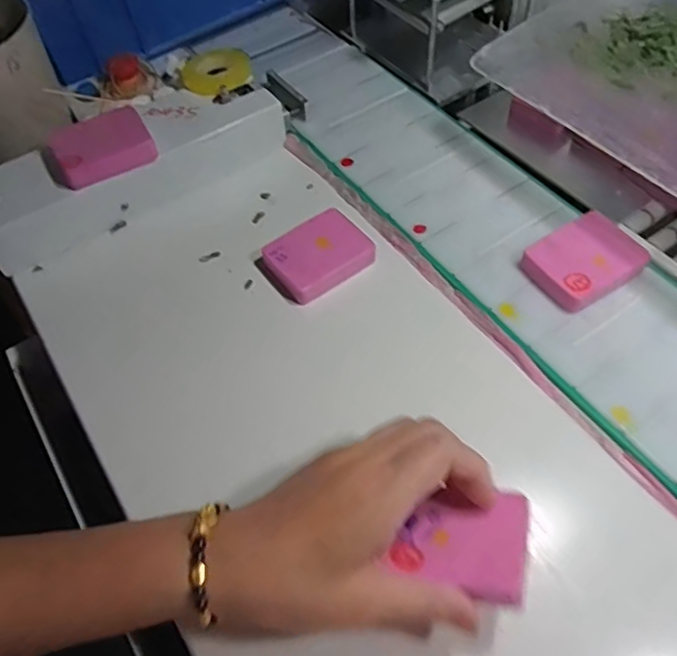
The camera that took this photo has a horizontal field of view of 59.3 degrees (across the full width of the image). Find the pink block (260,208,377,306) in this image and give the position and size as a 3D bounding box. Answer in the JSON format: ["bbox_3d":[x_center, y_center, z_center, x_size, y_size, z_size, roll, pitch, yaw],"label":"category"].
[{"bbox_3d":[-0.013,-0.054,0.437,0.072,0.014,0.055,-37,61,-19],"label":"pink block"}]

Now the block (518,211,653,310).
[{"bbox_3d":[0.169,-0.045,0.410,0.070,0.023,0.053,-30,59,-15],"label":"block"}]

